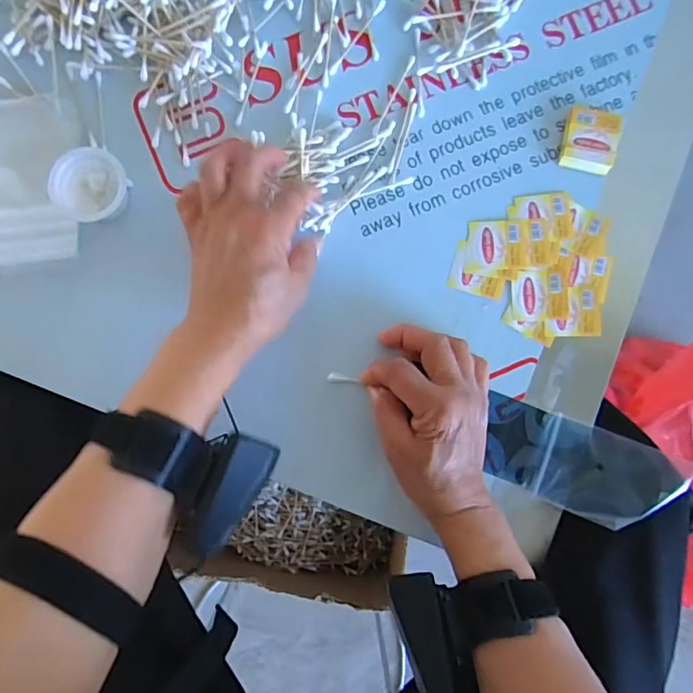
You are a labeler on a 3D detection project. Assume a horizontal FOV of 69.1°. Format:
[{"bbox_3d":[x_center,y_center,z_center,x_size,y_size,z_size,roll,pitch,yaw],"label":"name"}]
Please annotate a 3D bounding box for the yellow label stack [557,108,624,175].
[{"bbox_3d":[0.195,-0.164,0.402,0.042,0.014,0.049,16,85,0],"label":"yellow label stack"}]

